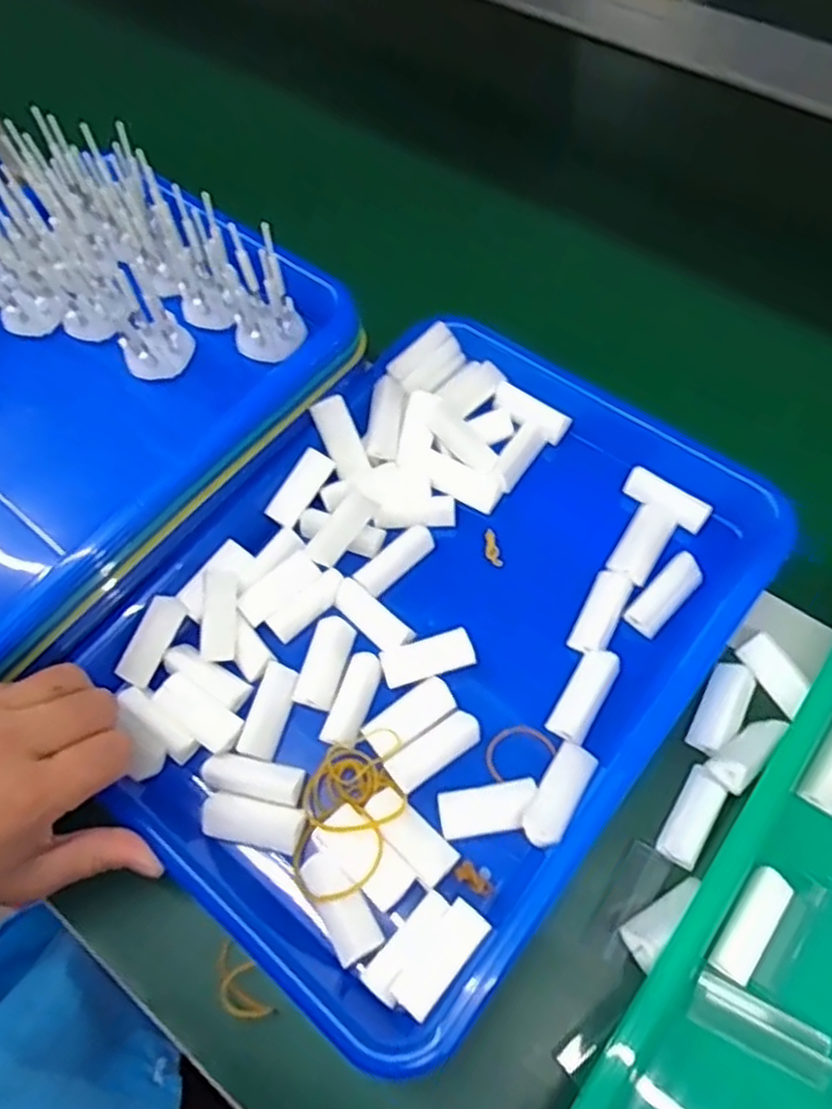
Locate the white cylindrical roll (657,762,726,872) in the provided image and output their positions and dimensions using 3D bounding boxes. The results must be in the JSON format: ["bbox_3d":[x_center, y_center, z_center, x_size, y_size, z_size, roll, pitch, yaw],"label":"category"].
[{"bbox_3d":[0.126,0.120,0.346,0.017,0.015,0.043,28,68,17],"label":"white cylindrical roll"}]

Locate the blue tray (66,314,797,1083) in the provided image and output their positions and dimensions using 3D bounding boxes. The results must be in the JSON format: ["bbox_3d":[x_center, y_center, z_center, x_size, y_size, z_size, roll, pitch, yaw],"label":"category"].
[{"bbox_3d":[0.010,0.029,0.387,0.245,0.041,0.334,35,67,20],"label":"blue tray"}]

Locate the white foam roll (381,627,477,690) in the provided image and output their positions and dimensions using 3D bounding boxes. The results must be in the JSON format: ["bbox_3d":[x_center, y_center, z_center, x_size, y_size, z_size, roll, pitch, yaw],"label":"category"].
[{"bbox_3d":[0.006,0.052,0.381,0.046,0.010,0.019,-16,63,-4],"label":"white foam roll"}]

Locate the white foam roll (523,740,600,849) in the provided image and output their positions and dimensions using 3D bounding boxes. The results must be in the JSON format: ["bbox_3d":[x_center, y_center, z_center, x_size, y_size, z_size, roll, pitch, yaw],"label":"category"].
[{"bbox_3d":[0.064,0.108,0.339,0.018,0.014,0.047,30,54,14],"label":"white foam roll"}]

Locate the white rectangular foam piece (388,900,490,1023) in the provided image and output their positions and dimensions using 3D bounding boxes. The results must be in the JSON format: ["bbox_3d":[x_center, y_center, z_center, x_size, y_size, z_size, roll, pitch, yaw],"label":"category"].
[{"bbox_3d":[0.011,0.167,0.313,0.020,0.012,0.045,30,62,29],"label":"white rectangular foam piece"}]

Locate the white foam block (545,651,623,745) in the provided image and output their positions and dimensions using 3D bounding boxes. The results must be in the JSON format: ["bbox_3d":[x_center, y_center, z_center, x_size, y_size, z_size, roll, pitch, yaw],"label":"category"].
[{"bbox_3d":[0.082,0.069,0.367,0.019,0.012,0.048,28,68,17],"label":"white foam block"}]

